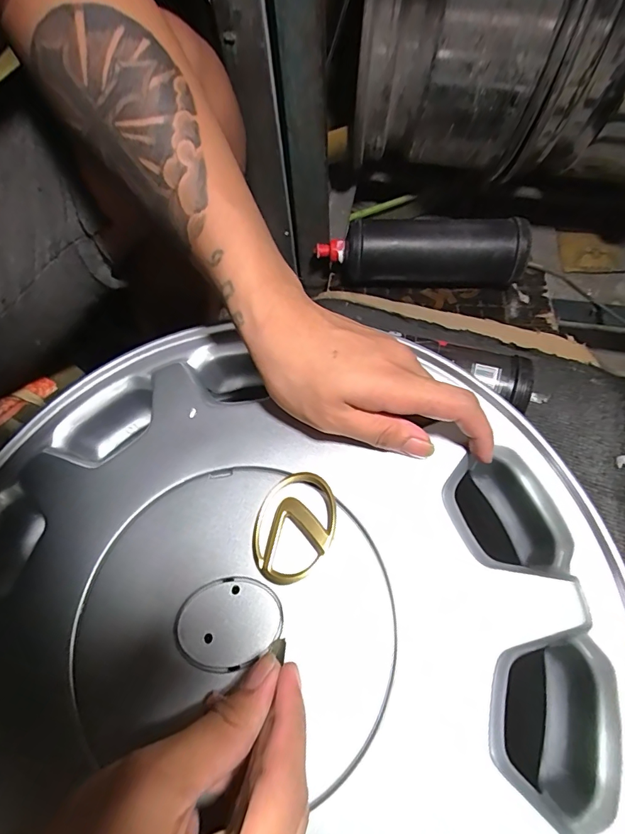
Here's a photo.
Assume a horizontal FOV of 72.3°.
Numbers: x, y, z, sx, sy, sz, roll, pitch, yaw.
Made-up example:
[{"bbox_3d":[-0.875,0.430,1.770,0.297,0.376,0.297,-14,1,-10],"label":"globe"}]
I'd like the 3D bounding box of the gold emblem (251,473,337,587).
[{"bbox_3d":[-0.011,0.061,0.242,0.048,0.010,0.062,13,64,25],"label":"gold emblem"}]

